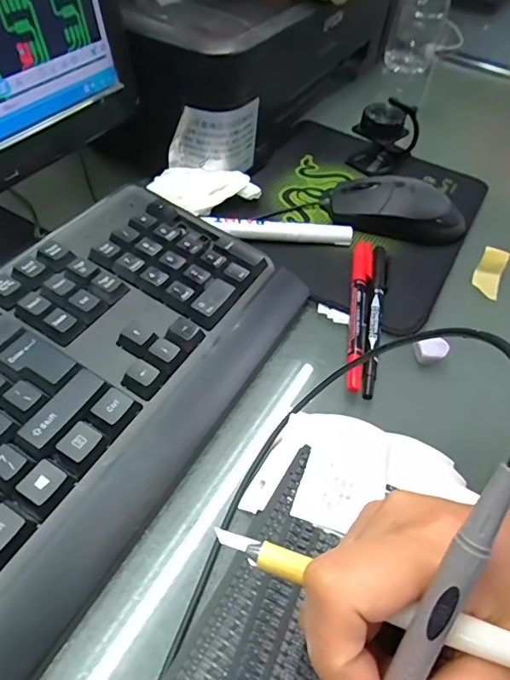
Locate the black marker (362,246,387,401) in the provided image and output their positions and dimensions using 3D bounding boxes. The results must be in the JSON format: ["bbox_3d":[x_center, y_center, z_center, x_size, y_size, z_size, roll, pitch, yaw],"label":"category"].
[{"bbox_3d":[0.085,-0.019,0.335,0.011,0.008,0.139,12,49,5],"label":"black marker"}]

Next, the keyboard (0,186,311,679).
[{"bbox_3d":[-0.134,0.058,0.227,0.154,0.038,0.417,26,52,16],"label":"keyboard"}]

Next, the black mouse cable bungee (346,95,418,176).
[{"bbox_3d":[0.127,-0.197,0.463,0.054,0.057,0.063,24,51,14],"label":"black mouse cable bungee"}]

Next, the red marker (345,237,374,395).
[{"bbox_3d":[0.074,-0.023,0.336,0.015,0.013,0.138,10,49,3],"label":"red marker"}]

